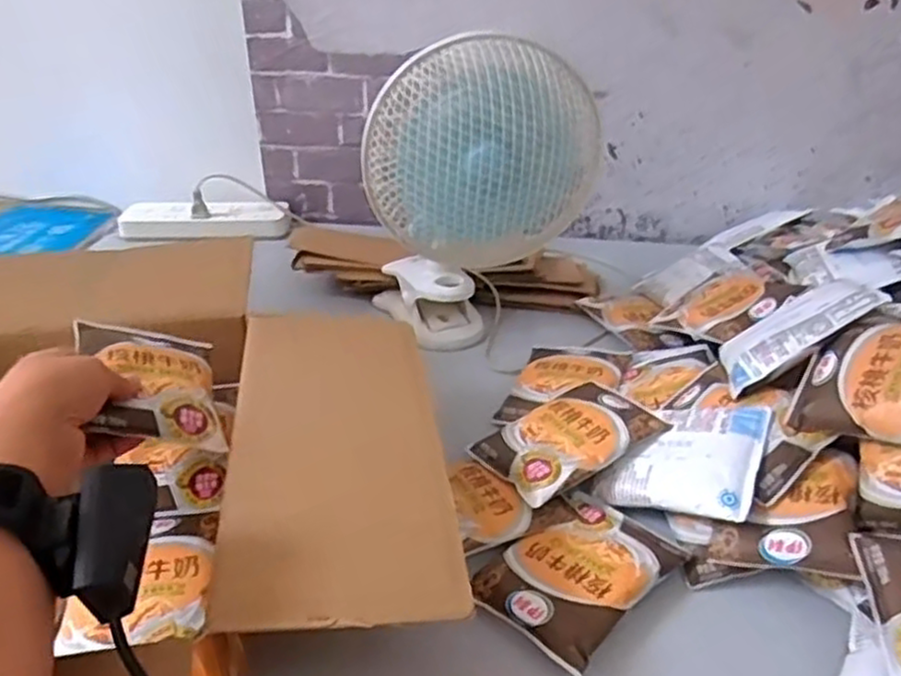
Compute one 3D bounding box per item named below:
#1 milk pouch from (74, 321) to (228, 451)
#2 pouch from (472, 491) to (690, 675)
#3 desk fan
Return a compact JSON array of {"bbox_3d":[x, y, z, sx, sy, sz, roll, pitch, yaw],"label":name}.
[{"bbox_3d":[-0.212,0.027,0.519,0.093,0.018,0.125,11,27,-31],"label":"milk pouch"},{"bbox_3d":[0.088,0.154,0.501,0.094,0.018,0.131,28,41,36],"label":"pouch"},{"bbox_3d":[0.025,-0.126,0.702,0.219,0.295,0.132,5,32,6],"label":"desk fan"}]

